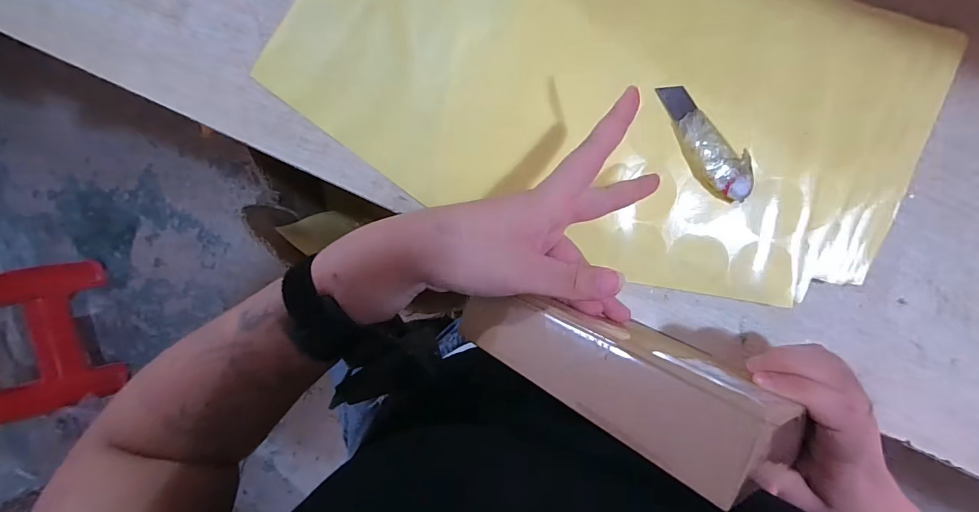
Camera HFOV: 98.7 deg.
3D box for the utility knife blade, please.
[{"bbox_3d":[0.156,-0.083,0.309,0.032,0.013,0.097,-37,88,6],"label":"utility knife blade"}]

